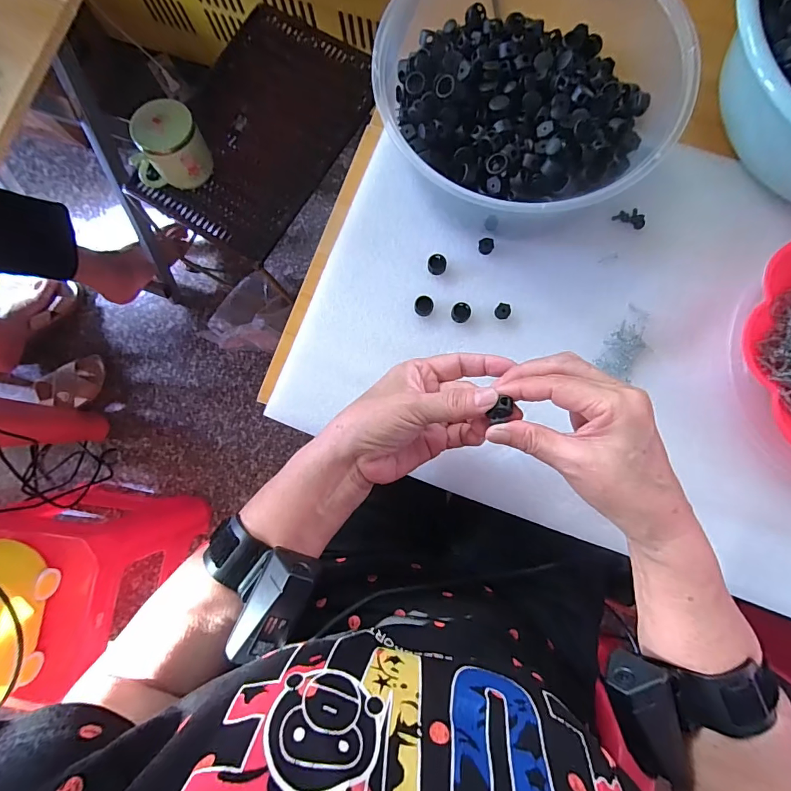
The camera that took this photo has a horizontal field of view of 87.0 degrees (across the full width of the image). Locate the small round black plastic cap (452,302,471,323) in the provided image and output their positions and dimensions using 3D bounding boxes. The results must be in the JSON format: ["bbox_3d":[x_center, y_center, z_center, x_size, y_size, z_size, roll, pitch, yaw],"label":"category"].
[{"bbox_3d":[0.061,-0.078,0.389,0.017,0.009,0.017,0,84,2],"label":"small round black plastic cap"}]

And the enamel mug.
[{"bbox_3d":[-0.320,-0.352,0.592,0.096,0.082,0.079,0,84,2],"label":"enamel mug"}]

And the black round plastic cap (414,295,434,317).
[{"bbox_3d":[0.027,-0.084,0.394,0.017,0.011,0.017,0,84,2],"label":"black round plastic cap"}]

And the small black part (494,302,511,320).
[{"bbox_3d":[0.100,-0.078,0.387,0.014,0.010,0.014,0,84,2],"label":"small black part"}]

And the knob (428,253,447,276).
[{"bbox_3d":[0.040,-0.125,0.397,0.017,0.009,0.019,11,84,3],"label":"knob"}]

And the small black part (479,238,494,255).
[{"bbox_3d":[0.086,-0.141,0.394,0.014,0.004,0.015,0,84,2],"label":"small black part"}]

